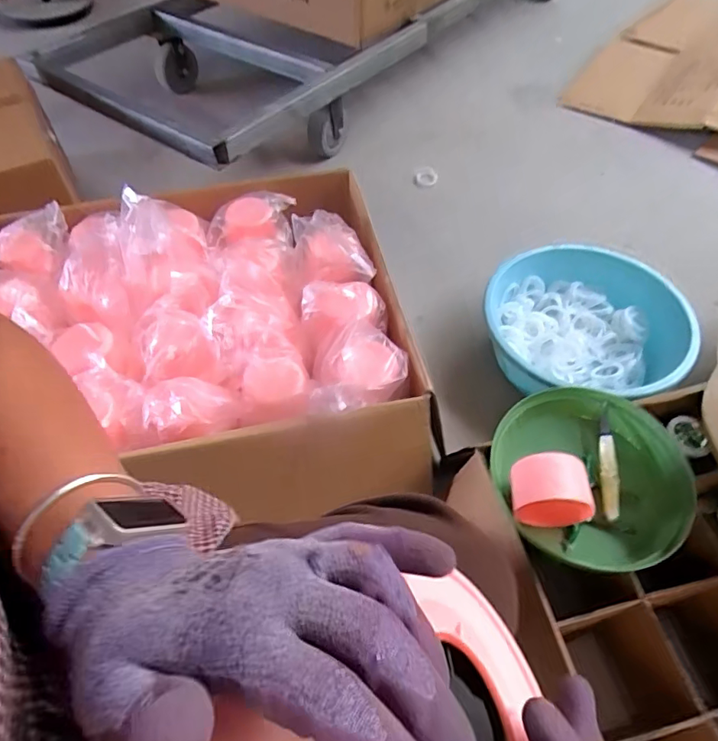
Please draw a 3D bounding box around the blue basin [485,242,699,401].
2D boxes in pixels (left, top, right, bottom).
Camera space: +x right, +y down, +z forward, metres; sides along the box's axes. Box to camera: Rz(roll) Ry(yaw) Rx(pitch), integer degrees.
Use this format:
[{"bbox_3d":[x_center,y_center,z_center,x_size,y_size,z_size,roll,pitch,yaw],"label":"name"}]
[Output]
[{"bbox_3d":[0.424,-0.086,0.981,0.361,0.167,0.329,23,57,17],"label":"blue basin"}]

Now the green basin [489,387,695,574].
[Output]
[{"bbox_3d":[0.284,0.130,0.639,0.209,0.082,0.214,0,53,0],"label":"green basin"}]

